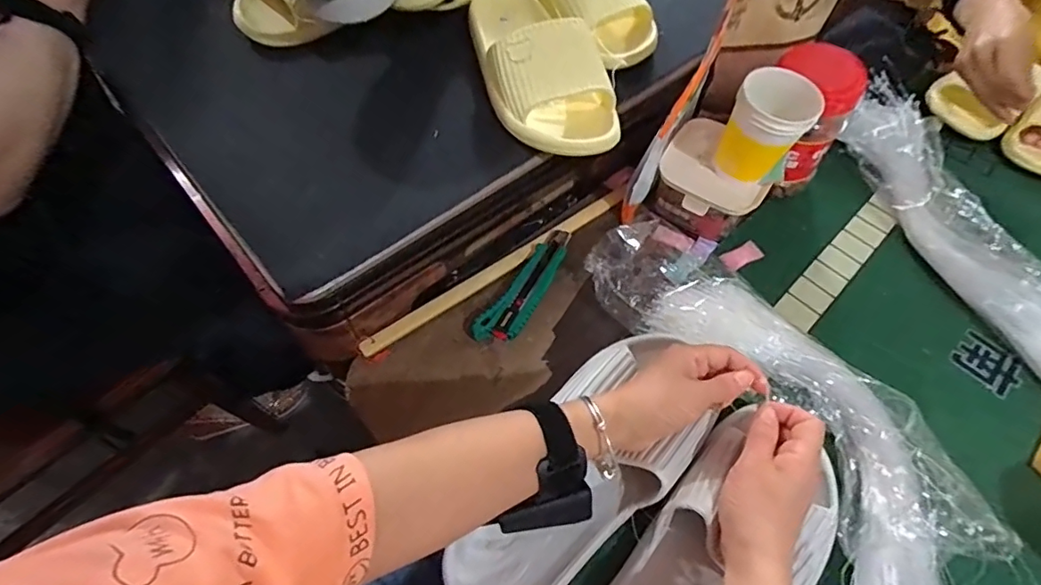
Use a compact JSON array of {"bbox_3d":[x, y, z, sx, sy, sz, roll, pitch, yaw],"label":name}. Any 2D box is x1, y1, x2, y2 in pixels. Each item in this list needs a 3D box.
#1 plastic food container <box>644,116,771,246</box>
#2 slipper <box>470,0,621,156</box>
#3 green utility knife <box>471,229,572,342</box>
[{"bbox_3d":[0.207,-0.120,0.569,0.108,0.064,0.106,28,62,13],"label":"plastic food container"},{"bbox_3d":[0.015,-0.242,0.508,0.106,0.061,0.235,-13,61,-11],"label":"slipper"},{"bbox_3d":[0.010,-0.008,0.520,0.038,0.017,0.153,30,62,14],"label":"green utility knife"}]

